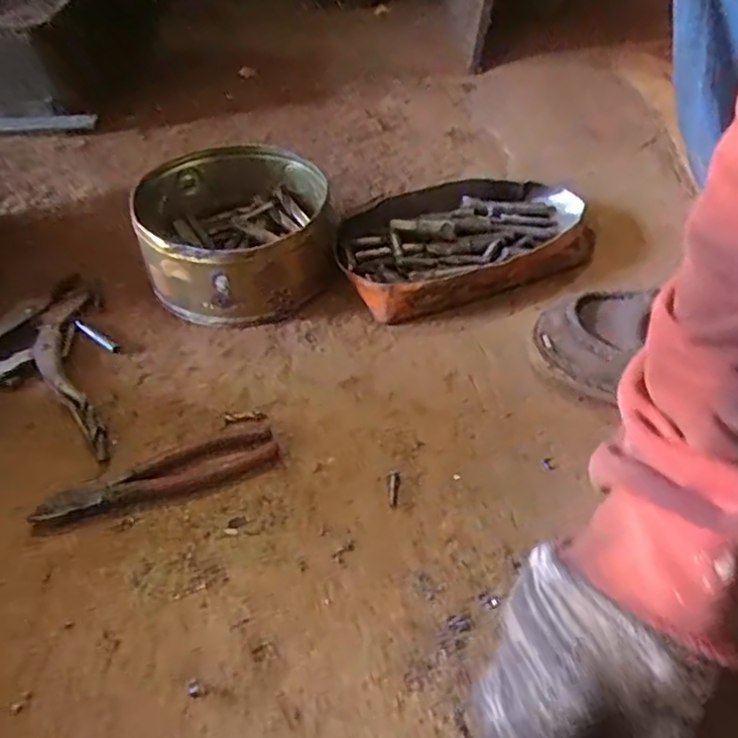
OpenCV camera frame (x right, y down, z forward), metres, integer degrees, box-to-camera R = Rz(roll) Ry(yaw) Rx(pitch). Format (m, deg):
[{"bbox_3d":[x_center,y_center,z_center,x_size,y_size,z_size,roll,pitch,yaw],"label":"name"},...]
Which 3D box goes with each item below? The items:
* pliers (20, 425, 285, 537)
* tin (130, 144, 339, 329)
[{"bbox_3d":[-0.153,0.083,0.460,0.175,0.018,0.038,-20,49,-19],"label":"pliers"},{"bbox_3d":[-0.132,-0.135,0.629,0.177,0.092,0.180,0,47,0],"label":"tin"}]

